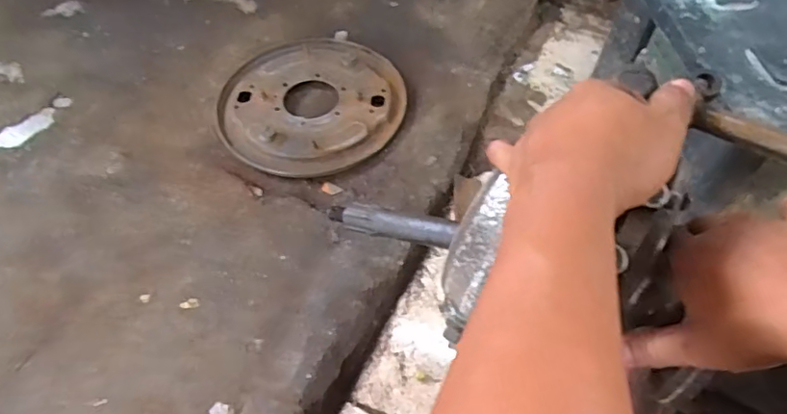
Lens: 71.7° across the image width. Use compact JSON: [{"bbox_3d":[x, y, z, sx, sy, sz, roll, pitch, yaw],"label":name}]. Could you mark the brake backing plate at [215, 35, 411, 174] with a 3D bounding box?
[{"bbox_3d":[-0.133,-0.171,0.896,0.295,0.026,0.277,-1,58,-4],"label":"brake backing plate"}]

